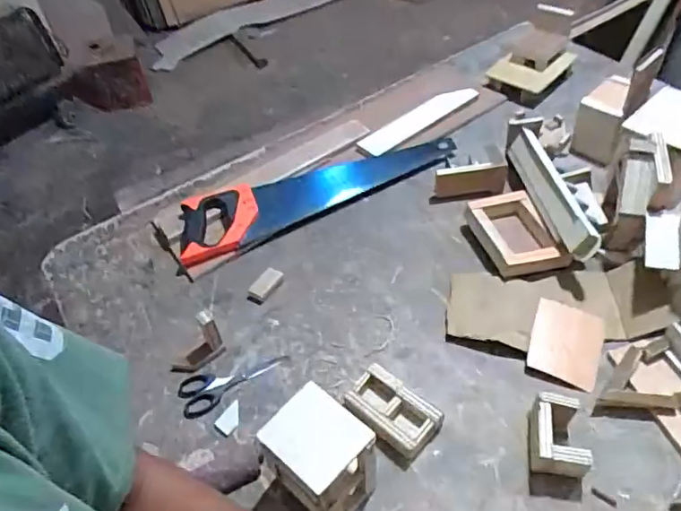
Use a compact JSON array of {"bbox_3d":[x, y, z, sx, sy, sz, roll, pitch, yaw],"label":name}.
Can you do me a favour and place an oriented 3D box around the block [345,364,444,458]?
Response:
[{"bbox_3d":[0.066,0.199,0.695,0.114,0.030,0.072,34,59,29],"label":"block"}]

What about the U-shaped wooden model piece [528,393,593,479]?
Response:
[{"bbox_3d":[0.257,0.211,0.645,0.063,0.054,0.086,4,49,8],"label":"U-shaped wooden model piece"}]

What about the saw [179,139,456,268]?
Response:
[{"bbox_3d":[-0.035,-0.123,0.976,0.529,0.043,0.128,-19,50,-12],"label":"saw"}]

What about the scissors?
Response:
[{"bbox_3d":[-0.153,0.166,0.762,0.152,0.010,0.064,-29,53,-19],"label":"scissors"}]

